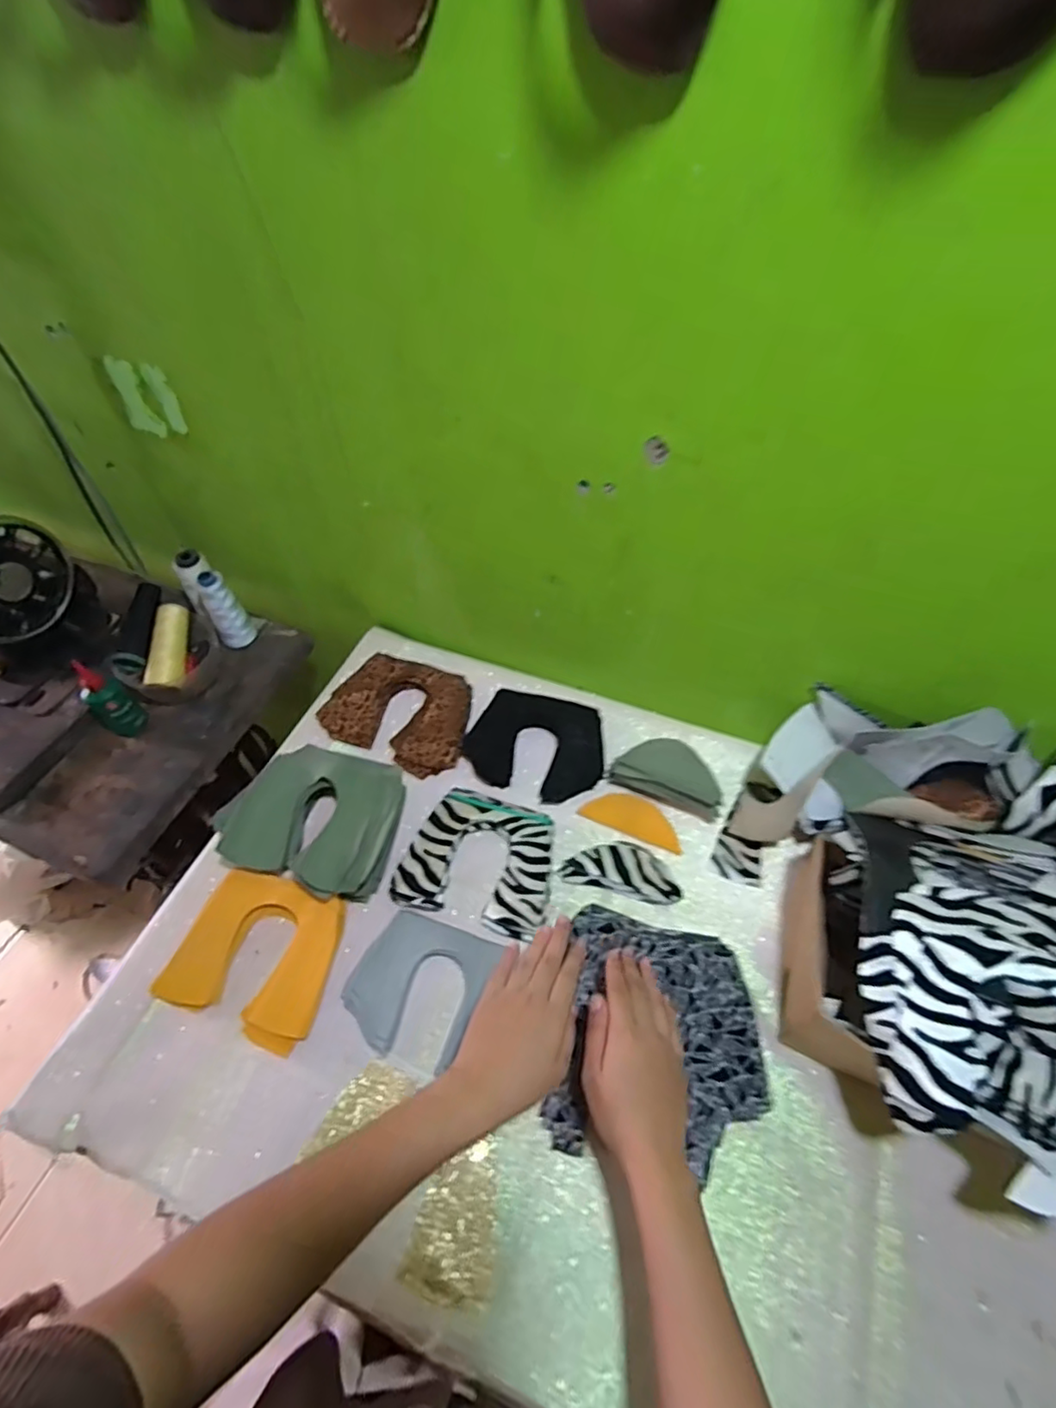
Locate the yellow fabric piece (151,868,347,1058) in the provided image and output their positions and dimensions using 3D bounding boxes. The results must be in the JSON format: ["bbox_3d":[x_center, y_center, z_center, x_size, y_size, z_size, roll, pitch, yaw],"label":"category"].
[{"bbox_3d":[-0.258,0.239,0.588,0.150,0.025,0.133,15,55,12],"label":"yellow fabric piece"}]

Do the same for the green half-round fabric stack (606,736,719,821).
[{"bbox_3d":[0.158,0.077,0.682,0.123,0.027,0.071,18,55,14],"label":"green half-round fabric stack"}]

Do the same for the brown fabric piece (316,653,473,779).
[{"bbox_3d":[-0.154,0.005,0.752,0.171,0.028,0.133,18,55,14],"label":"brown fabric piece"}]

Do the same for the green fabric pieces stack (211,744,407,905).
[{"bbox_3d":[-0.221,0.120,0.642,0.166,0.060,0.145,13,54,11],"label":"green fabric pieces stack"}]

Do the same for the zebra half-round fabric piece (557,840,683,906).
[{"bbox_3d":[0.098,0.171,0.638,0.119,0.006,0.057,12,54,10],"label":"zebra half-round fabric piece"}]

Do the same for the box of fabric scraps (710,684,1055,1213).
[{"bbox_3d":[0.387,0.195,0.521,0.409,0.154,0.366,15,55,13],"label":"box of fabric scraps"}]

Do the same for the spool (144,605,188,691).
[{"bbox_3d":[-0.456,-0.073,0.782,0.032,0.040,0.117,-2,71,0],"label":"spool"}]

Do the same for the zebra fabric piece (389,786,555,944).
[{"bbox_3d":[-0.049,0.160,0.633,0.150,0.025,0.131,13,54,11],"label":"zebra fabric piece"}]

